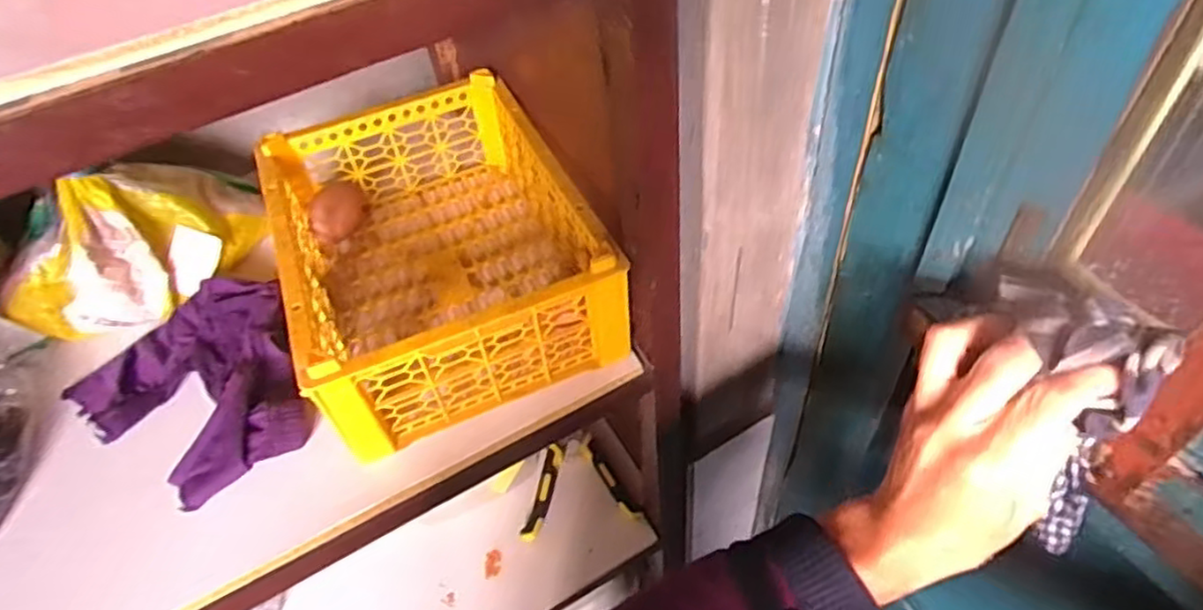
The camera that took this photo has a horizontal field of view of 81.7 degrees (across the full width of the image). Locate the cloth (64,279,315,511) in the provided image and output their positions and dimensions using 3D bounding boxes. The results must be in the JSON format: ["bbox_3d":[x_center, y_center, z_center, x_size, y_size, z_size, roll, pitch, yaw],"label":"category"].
[{"bbox_3d":[-0.313,0.062,0.557,0.201,0.033,0.162,32,59,29],"label":"cloth"}]

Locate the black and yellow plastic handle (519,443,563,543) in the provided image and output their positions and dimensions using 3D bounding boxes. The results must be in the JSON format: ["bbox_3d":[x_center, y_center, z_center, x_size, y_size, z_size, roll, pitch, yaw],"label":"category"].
[{"bbox_3d":[-0.070,0.228,0.853,0.020,0.021,0.128,8,50,13],"label":"black and yellow plastic handle"}]

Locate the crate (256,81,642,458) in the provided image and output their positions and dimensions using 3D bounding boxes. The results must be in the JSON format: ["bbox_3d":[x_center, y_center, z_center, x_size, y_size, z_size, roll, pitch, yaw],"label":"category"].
[{"bbox_3d":[-0.139,-0.053,0.594,0.226,0.112,0.307,-21,50,-11],"label":"crate"}]

